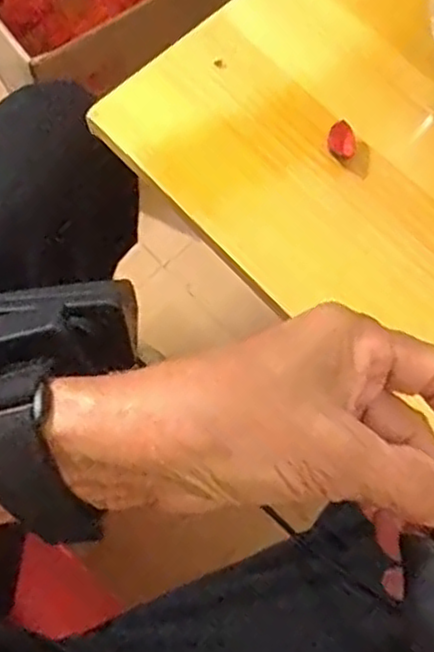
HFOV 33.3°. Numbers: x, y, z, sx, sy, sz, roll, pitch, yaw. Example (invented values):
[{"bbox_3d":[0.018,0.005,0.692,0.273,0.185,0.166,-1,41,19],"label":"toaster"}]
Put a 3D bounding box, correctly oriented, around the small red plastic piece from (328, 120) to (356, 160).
[{"bbox_3d":[0.063,-0.094,0.368,0.014,0.006,0.018,1,73,1],"label":"small red plastic piece"}]

